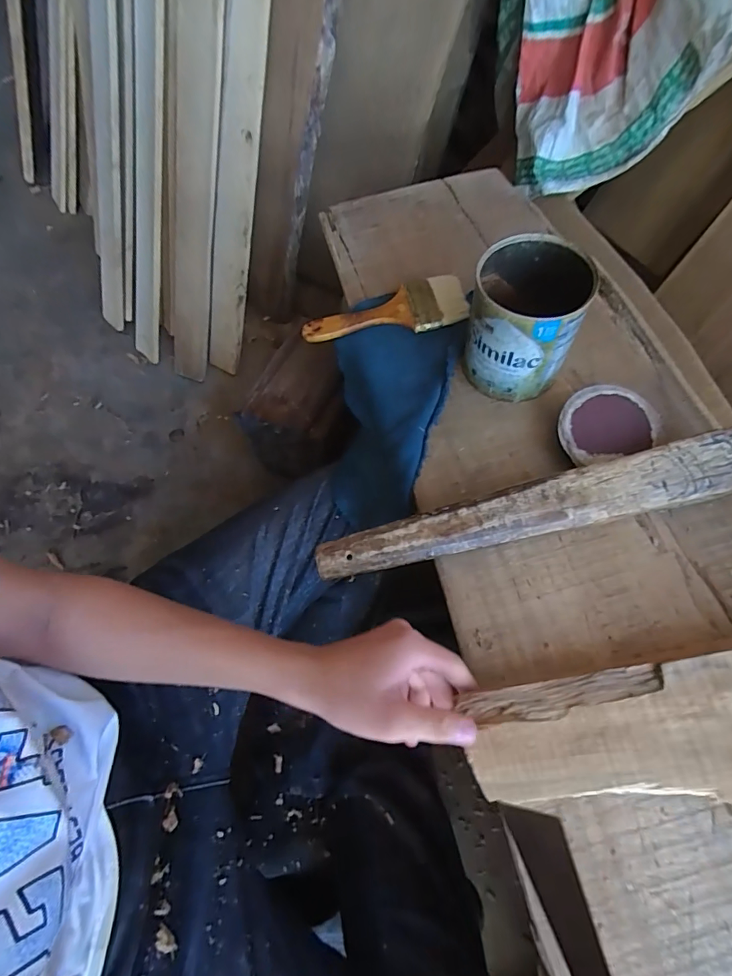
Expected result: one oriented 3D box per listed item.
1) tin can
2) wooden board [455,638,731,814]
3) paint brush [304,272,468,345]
[{"bbox_3d":[0.147,-0.158,0.433,0.093,0.112,0.102,6,64,7],"label":"tin can"},{"bbox_3d":[0.250,0.155,0.297,0.353,0.022,0.105,-9,65,5],"label":"wooden board"},{"bbox_3d":[0.020,-0.201,0.511,0.184,0.021,0.069,-13,63,-3],"label":"paint brush"}]

